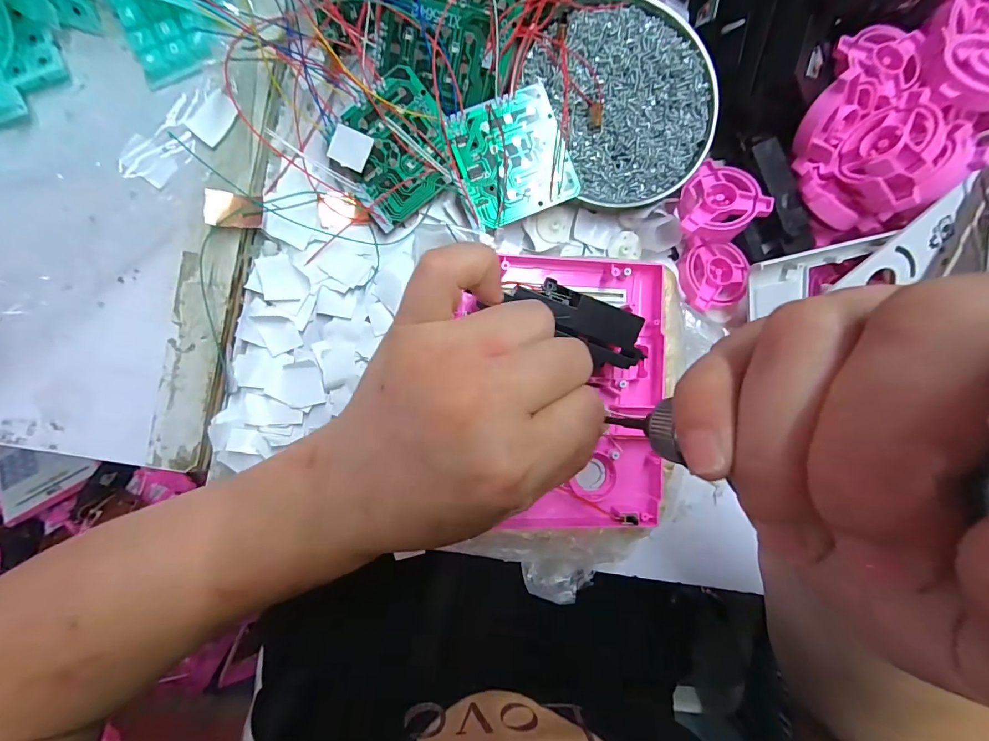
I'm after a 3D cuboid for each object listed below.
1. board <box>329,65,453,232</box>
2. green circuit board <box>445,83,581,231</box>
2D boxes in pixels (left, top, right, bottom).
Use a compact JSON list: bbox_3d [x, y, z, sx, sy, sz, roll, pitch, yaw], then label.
[{"bbox_3d":[-0.061,-0.136,0.259,0.070,0.009,0.069,-36,95,-4],"label":"board"},{"bbox_3d":[0.011,-0.132,0.267,0.069,0.010,0.070,-23,95,-4],"label":"green circuit board"}]

